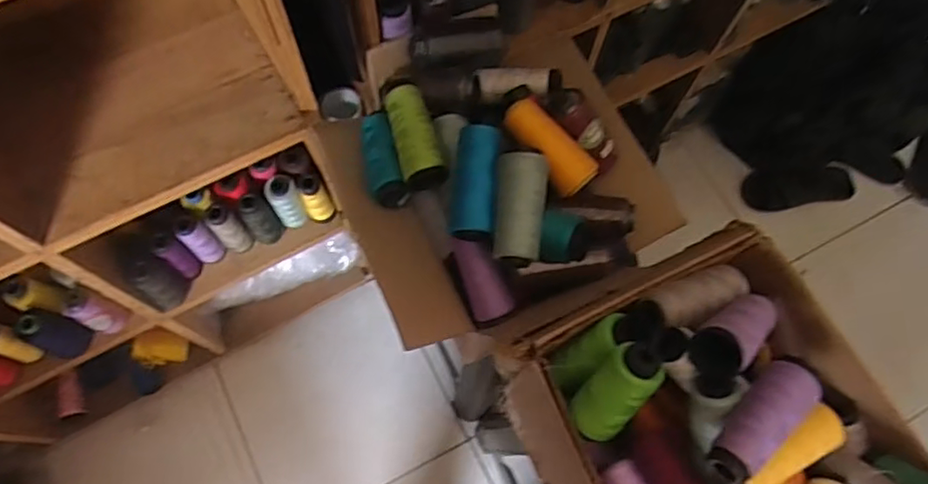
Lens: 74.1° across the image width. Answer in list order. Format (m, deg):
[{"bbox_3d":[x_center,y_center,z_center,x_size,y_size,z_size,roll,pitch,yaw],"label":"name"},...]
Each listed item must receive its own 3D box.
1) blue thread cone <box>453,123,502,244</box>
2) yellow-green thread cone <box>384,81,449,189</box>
[{"bbox_3d":[0.015,-0.059,0.615,0.048,0.039,0.114,6,69,0],"label":"blue thread cone"},{"bbox_3d":[-0.050,-0.115,0.652,0.052,0.046,0.119,-17,91,-9],"label":"yellow-green thread cone"}]

